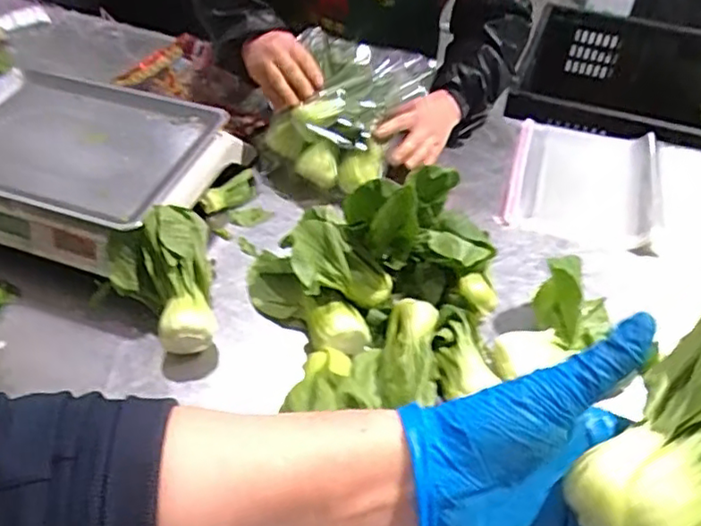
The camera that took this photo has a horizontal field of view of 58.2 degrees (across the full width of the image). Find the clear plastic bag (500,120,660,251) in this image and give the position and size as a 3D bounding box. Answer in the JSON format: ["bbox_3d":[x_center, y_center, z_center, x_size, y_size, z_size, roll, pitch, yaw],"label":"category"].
[{"bbox_3d":[0.338,-0.128,0.906,0.203,0.038,0.265,13,48,10],"label":"clear plastic bag"}]

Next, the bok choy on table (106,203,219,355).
[{"bbox_3d":[-0.201,0.021,0.697,0.113,0.089,0.141,-17,50,-17],"label":"bok choy on table"}]

